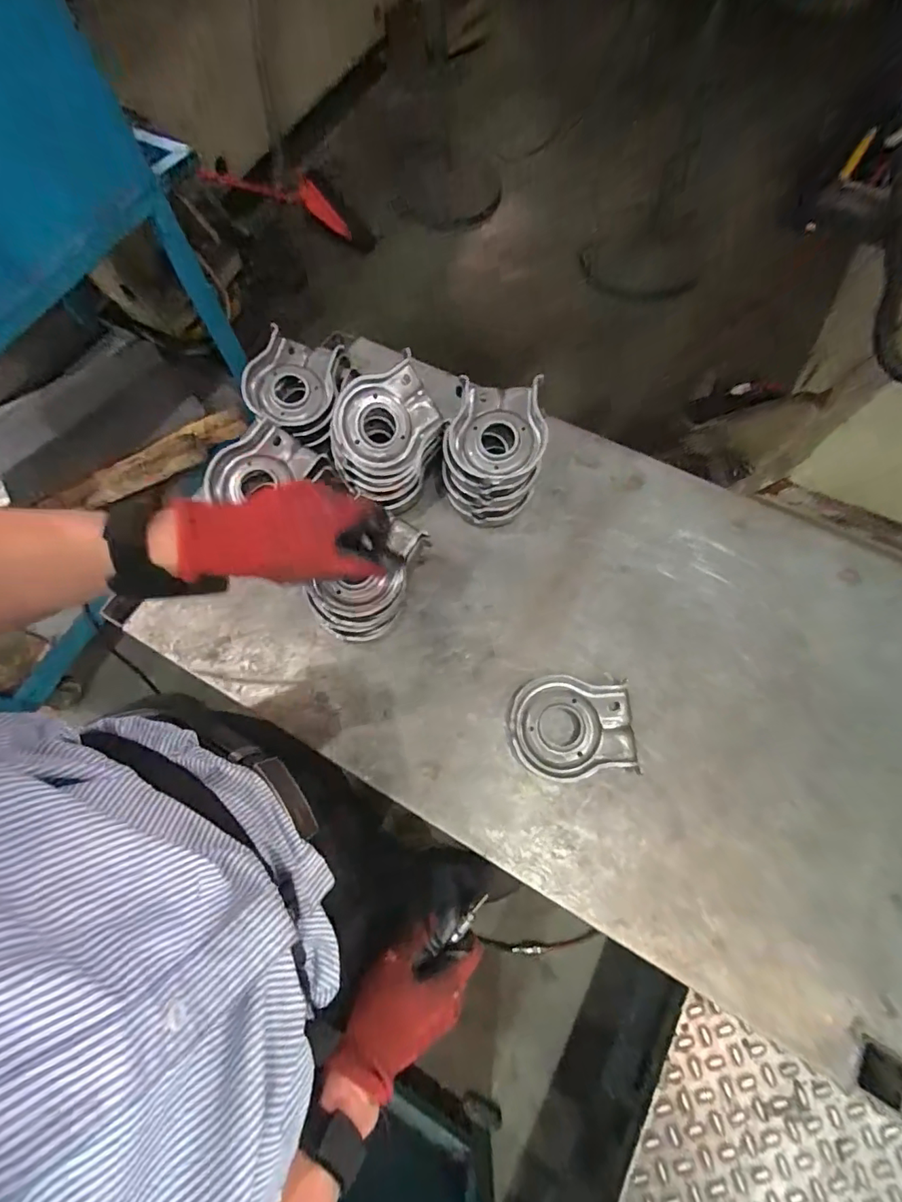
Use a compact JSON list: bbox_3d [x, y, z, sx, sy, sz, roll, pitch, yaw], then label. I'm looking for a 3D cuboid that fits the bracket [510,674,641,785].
[{"bbox_3d":[0.124,0.129,0.502,0.121,0.026,0.098,-3,71,1],"label":"bracket"}]

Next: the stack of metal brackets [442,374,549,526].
[{"bbox_3d":[0.051,-0.171,0.581,0.111,0.090,0.143,10,71,5],"label":"stack of metal brackets"}]

